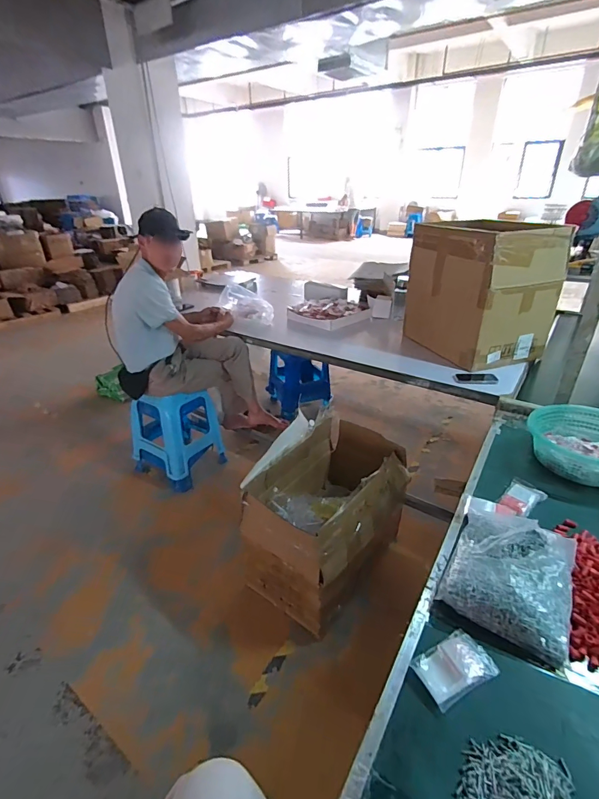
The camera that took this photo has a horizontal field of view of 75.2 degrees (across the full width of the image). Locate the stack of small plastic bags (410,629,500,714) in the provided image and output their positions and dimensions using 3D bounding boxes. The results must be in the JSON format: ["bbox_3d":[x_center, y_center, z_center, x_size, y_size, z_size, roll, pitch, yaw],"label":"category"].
[{"bbox_3d":[0.240,0.417,0.605,0.119,0.015,0.074,-14,31,-23],"label":"stack of small plastic bags"}]

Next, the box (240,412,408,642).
[{"bbox_3d":[0.115,0.429,1.555,0.444,0.463,0.674,21,36,35],"label":"box"}]

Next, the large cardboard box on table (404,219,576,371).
[{"bbox_3d":[0.751,-0.464,1.650,0.382,0.507,0.493,-10,30,-16],"label":"large cardboard box on table"}]

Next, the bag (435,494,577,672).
[{"bbox_3d":[0.409,0.294,0.748,0.203,0.068,0.324,15,33,27],"label":"bag"}]

